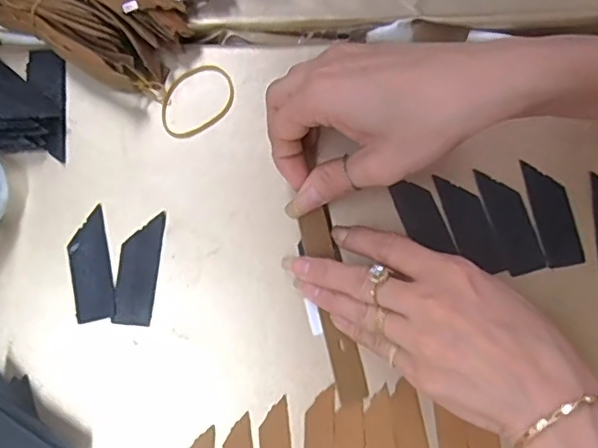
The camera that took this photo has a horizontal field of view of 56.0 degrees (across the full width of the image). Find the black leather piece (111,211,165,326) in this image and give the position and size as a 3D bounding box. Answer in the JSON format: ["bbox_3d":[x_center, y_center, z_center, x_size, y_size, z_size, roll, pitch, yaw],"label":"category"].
[{"bbox_3d":[-0.093,0.026,0.326,0.022,0.004,0.063,4,78,0],"label":"black leather piece"}]

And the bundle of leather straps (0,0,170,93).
[{"bbox_3d":[-0.156,-0.124,0.341,0.153,0.039,0.034,27,79,5],"label":"bundle of leather straps"}]

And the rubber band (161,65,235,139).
[{"bbox_3d":[-0.064,-0.077,0.352,0.052,0.004,0.037,-35,80,-8],"label":"rubber band"}]

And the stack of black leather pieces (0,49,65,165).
[{"bbox_3d":[-0.180,-0.077,0.337,0.071,0.025,0.069,-2,78,-1],"label":"stack of black leather pieces"}]

